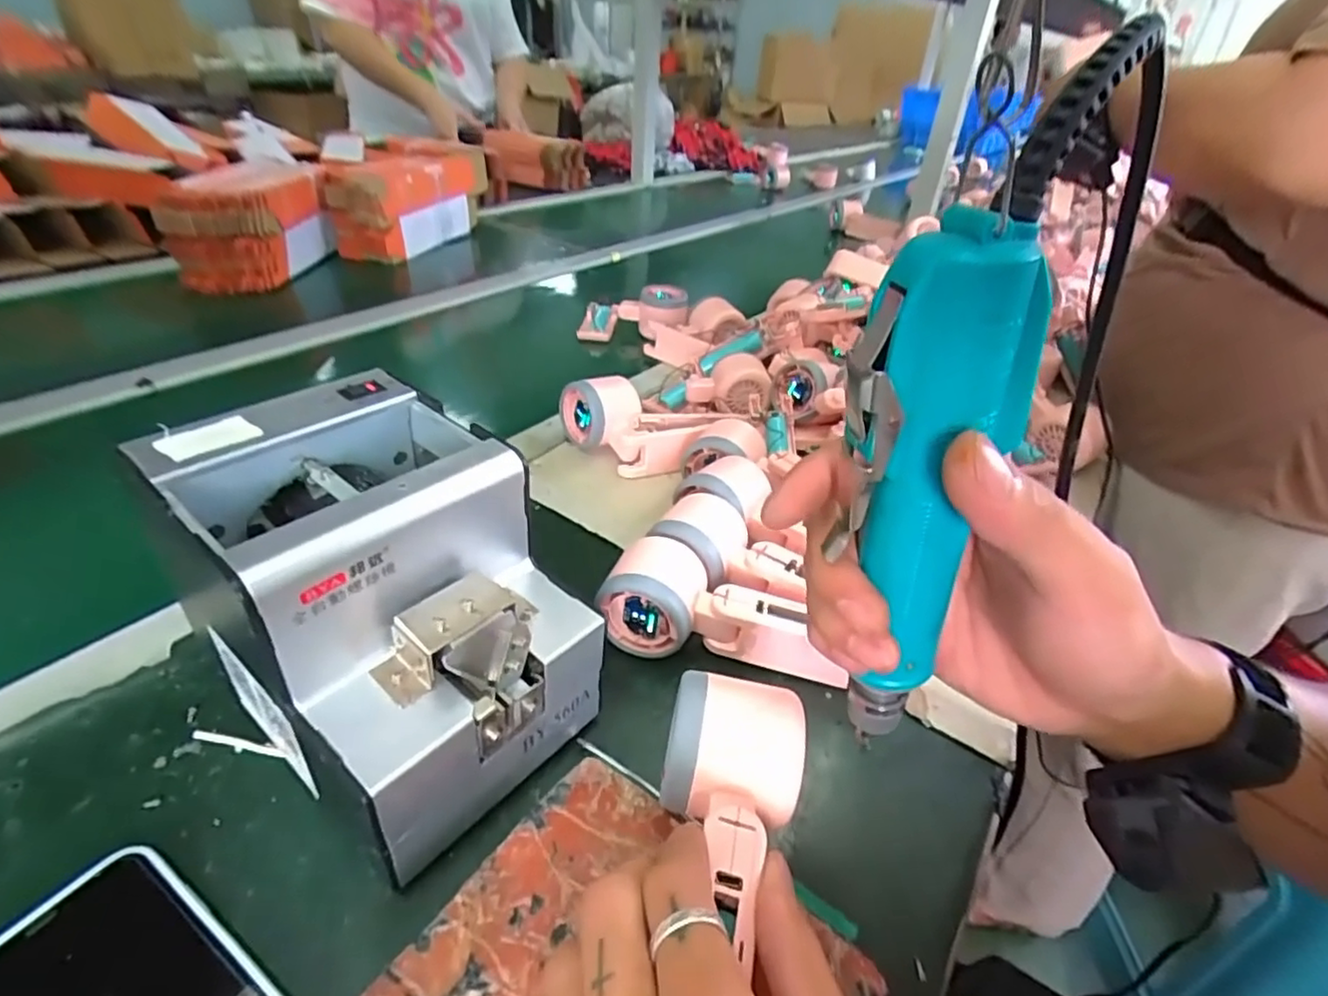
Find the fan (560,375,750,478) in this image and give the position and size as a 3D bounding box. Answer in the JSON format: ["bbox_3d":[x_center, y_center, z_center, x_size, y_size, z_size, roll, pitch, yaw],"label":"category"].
[{"bbox_3d":[-0.014,-0.065,0.563,0.143,0.057,0.074,-2,36,-11],"label":"fan"}]

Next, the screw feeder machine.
[{"bbox_3d":[-0.131,0.051,0.306,0.167,0.147,0.129,30,42,30],"label":"screw feeder machine"}]

